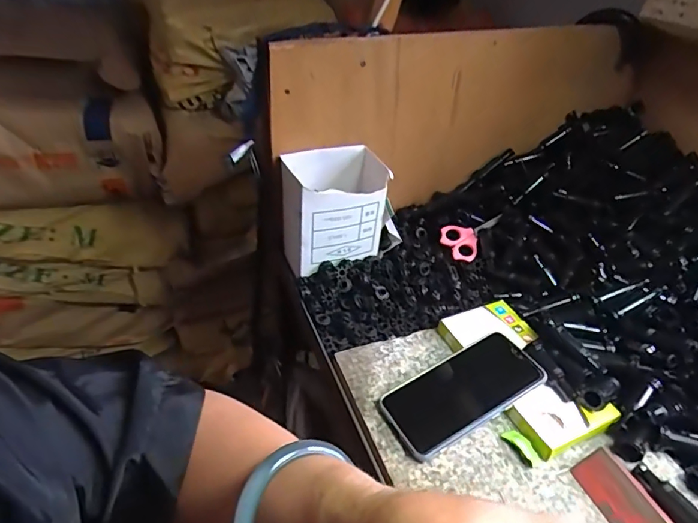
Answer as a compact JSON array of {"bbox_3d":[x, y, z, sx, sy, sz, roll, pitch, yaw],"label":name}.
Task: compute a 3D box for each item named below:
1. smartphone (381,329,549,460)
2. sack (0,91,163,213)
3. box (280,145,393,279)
[{"bbox_3d":[0.112,0.127,0.458,0.155,0.012,0.073,-26,45,-14],"label":"smartphone"},{"bbox_3d":[-0.615,-0.187,0.854,0.508,0.185,0.127,-9,40,-16],"label":"sack"},{"bbox_3d":[-0.019,-0.069,0.610,0.124,0.129,0.085,-11,40,-17],"label":"box"}]

